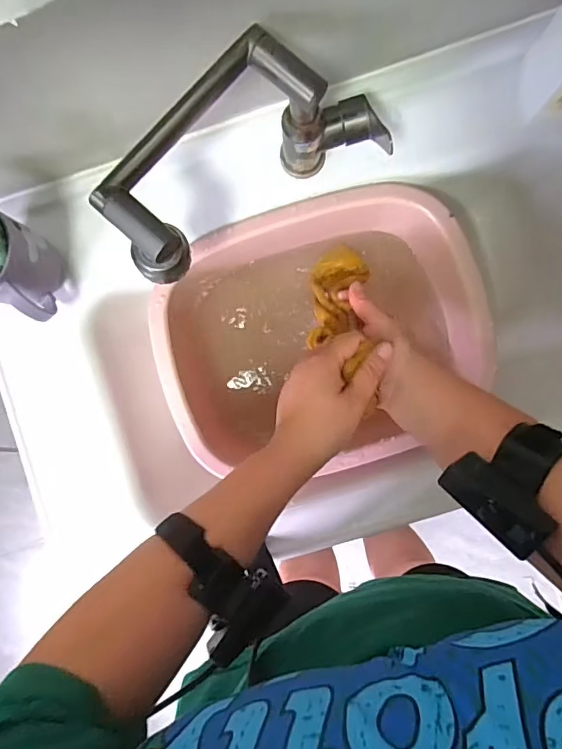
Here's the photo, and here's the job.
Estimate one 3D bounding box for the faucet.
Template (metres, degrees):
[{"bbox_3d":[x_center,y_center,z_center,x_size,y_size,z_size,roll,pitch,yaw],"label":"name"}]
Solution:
[{"bbox_3d":[-0.031,-0.193,0.446,0.258,0.166,0.102,-35,89,2],"label":"faucet"}]

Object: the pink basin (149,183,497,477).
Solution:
[{"bbox_3d":[0.044,-0.045,0.585,0.352,0.119,0.286,-11,90,2],"label":"pink basin"}]

